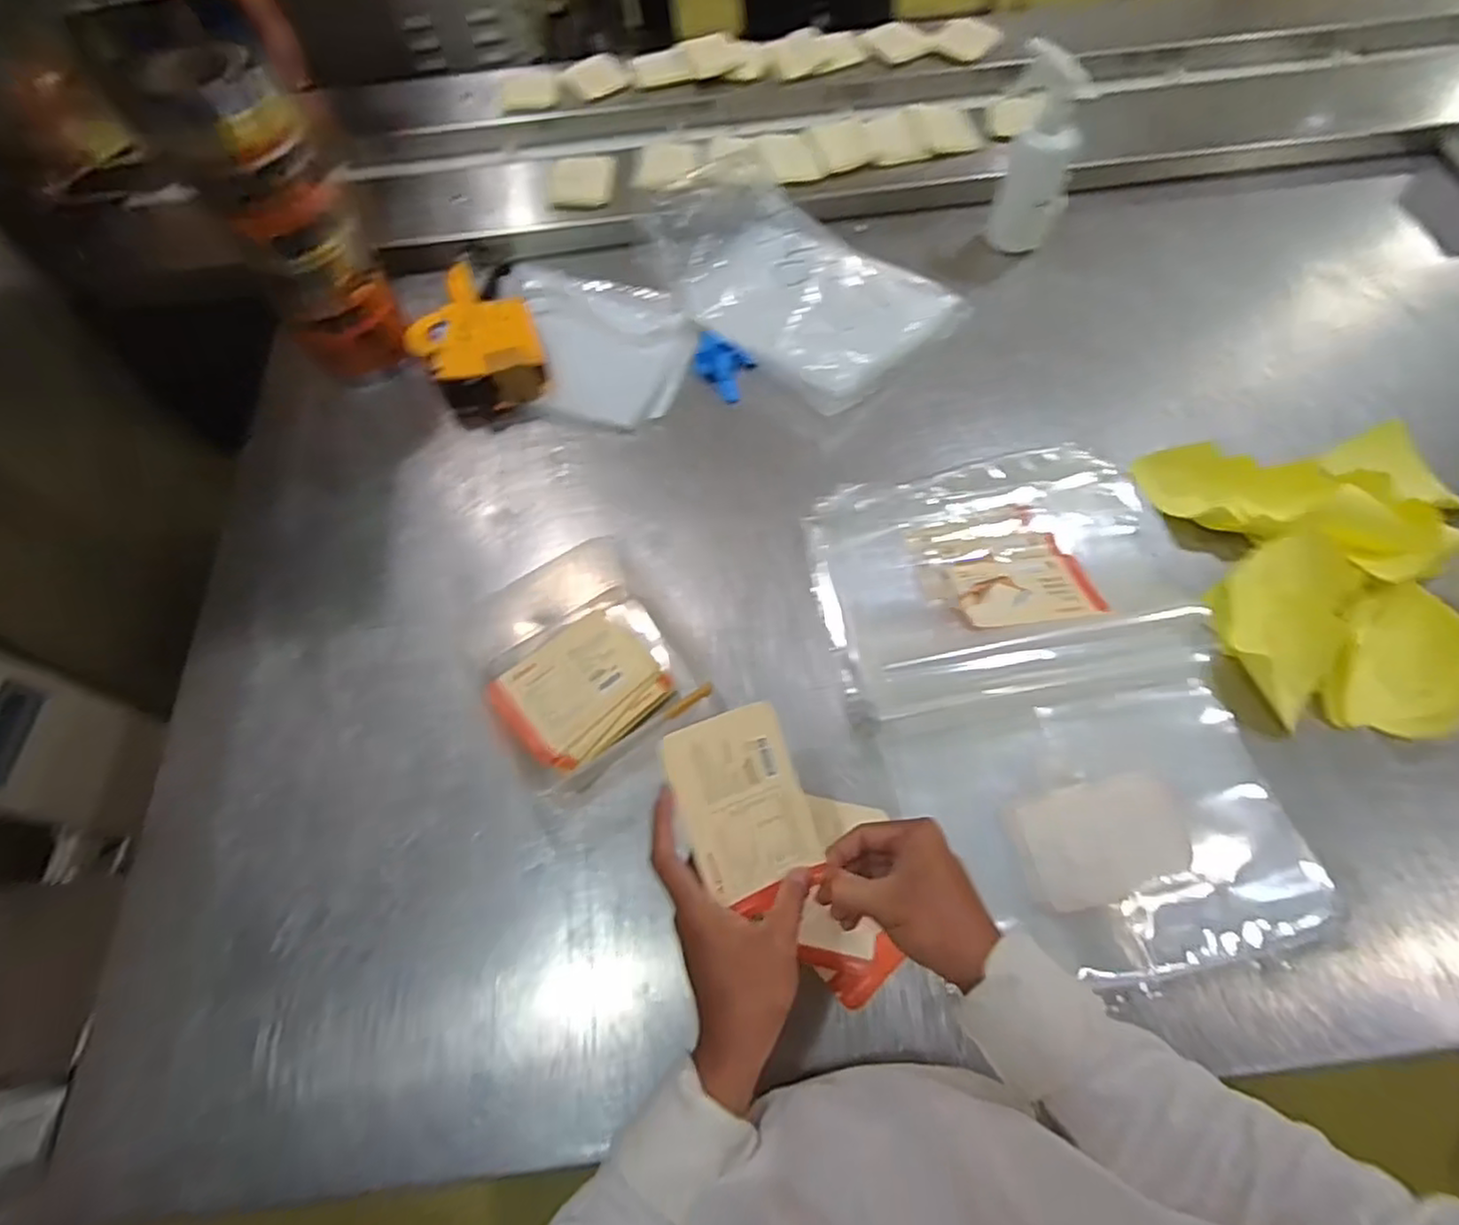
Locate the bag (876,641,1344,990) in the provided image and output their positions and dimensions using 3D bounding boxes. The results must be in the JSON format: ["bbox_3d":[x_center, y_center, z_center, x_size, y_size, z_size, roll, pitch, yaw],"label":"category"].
[{"bbox_3d":[0.308,0.168,0.592,0.298,0.013,0.248,-13,63,-3],"label":"bag"}]

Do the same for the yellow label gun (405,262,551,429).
[{"bbox_3d":[-0.316,-0.354,0.872,0.145,0.059,0.271,-18,64,-5],"label":"yellow label gun"}]

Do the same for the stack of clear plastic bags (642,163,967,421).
[{"bbox_3d":[0.082,-0.427,0.878,0.357,0.086,0.249,39,72,20],"label":"stack of clear plastic bags"}]

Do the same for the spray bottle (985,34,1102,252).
[{"bbox_3d":[0.372,-0.554,0.859,0.097,0.190,0.068,19,66,13],"label":"spray bottle"}]

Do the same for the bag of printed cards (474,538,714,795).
[{"bbox_3d":[-0.152,0.042,0.688,0.175,0.033,0.243,-32,66,-12],"label":"bag of printed cards"}]

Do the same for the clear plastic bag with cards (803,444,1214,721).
[{"bbox_3d":[0.267,-0.039,0.698,0.355,0.037,0.265,-7,63,0],"label":"clear plastic bag with cards"}]

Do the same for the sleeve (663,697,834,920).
[{"bbox_3d":[0.010,0.129,0.470,0.081,0.007,0.121,-18,82,-13],"label":"sleeve"}]

